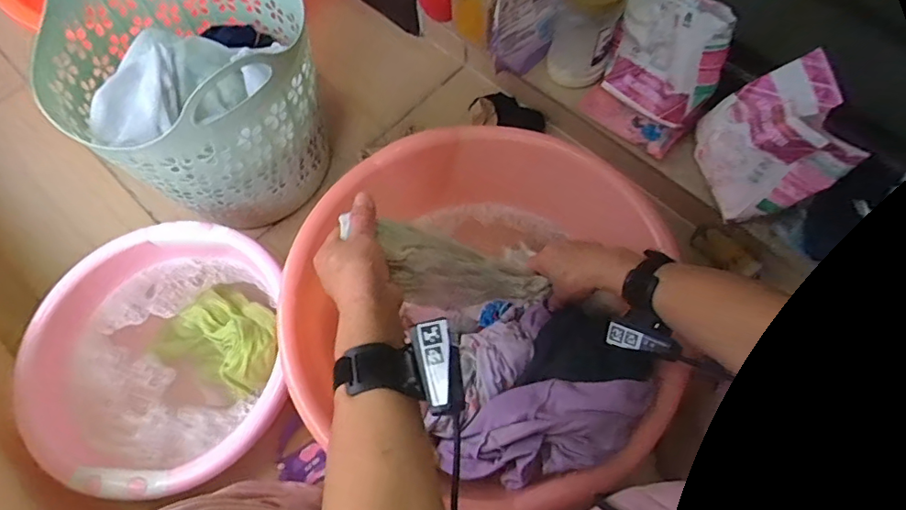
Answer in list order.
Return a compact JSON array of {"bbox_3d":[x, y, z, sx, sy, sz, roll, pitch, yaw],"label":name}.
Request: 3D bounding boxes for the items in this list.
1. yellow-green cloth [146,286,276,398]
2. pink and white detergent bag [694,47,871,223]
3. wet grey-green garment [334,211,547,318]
[{"bbox_3d":[-0.304,0.103,0.707,0.172,0.080,0.125,20,68,10],"label":"yellow-green cloth"},{"bbox_3d":[0.440,-0.160,0.741,0.123,0.157,0.166,-13,67,-4],"label":"pink and white detergent bag"},{"bbox_3d":[0.009,0.019,0.584,0.046,0.255,0.079,-32,62,32],"label":"wet grey-green garment"}]

